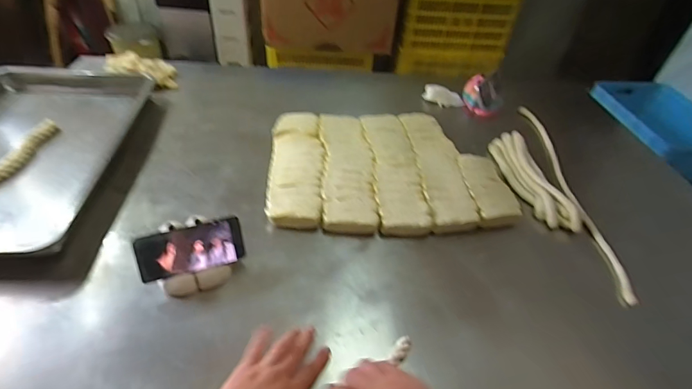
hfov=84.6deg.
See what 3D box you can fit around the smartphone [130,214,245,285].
[{"bbox_3d":[-0.250,0.089,0.618,0.159,0.073,0.008,-13,6,-20],"label":"smartphone"}]

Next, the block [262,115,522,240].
[{"bbox_3d":[0.082,-0.060,0.837,0.486,0.055,0.371,0,43,-6],"label":"block"}]

